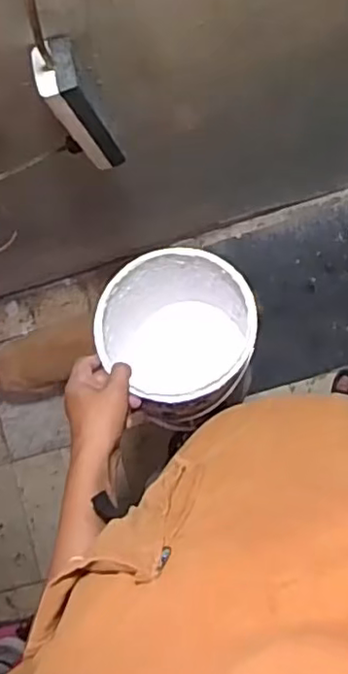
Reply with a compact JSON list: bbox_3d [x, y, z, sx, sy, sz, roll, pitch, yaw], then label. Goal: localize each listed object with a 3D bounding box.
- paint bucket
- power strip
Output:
[{"bbox_3d":[0.012,-0.007,0.800,0.185,0.178,0.192,-29,82,5],"label":"paint bucket"},{"bbox_3d":[-0.103,-0.252,0.705,0.046,0.185,0.068,-18,83,6],"label":"power strip"}]

